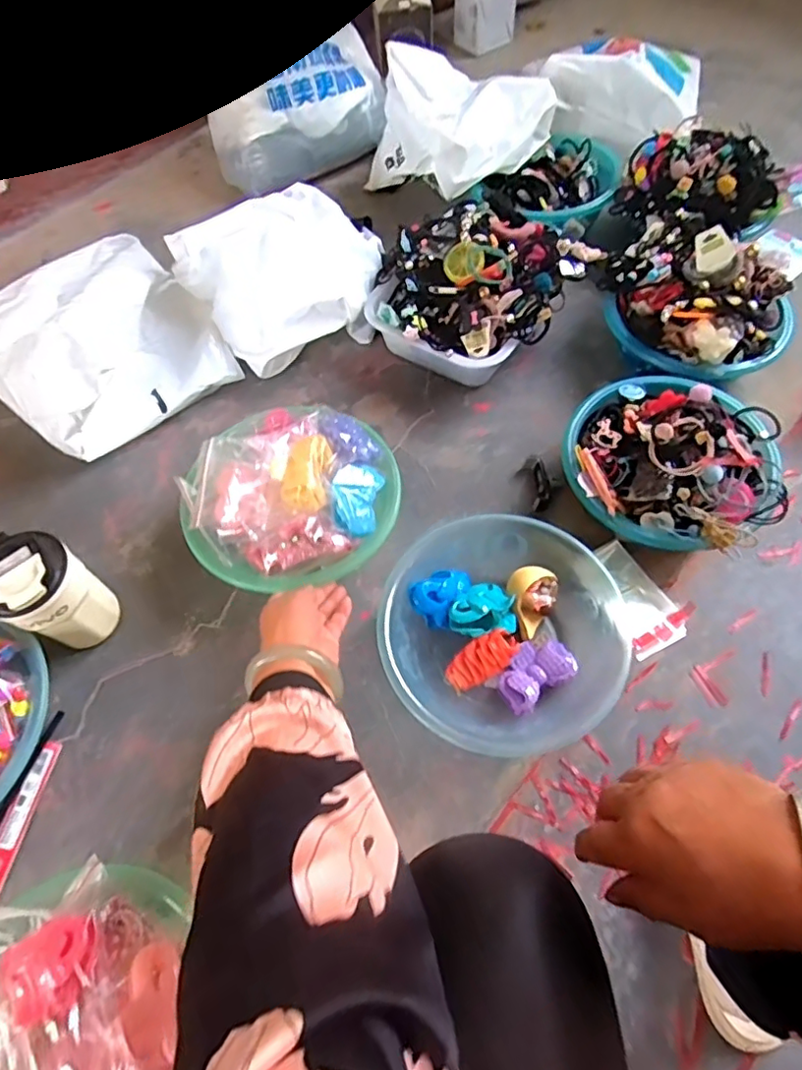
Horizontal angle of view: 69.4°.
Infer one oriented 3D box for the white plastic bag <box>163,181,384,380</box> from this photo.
[{"bbox_3d":[-0.142,-0.363,0.800,0.276,0.106,0.242,-37,66,-15],"label":"white plastic bag"}]

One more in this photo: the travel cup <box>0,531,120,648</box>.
[{"bbox_3d":[-0.352,0.059,0.584,0.083,0.137,0.078,-2,62,3],"label":"travel cup"}]

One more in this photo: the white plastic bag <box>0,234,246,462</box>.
[{"bbox_3d":[-0.416,-0.275,0.757,0.281,0.129,0.319,-38,66,-15],"label":"white plastic bag"}]

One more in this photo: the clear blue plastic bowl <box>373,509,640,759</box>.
[{"bbox_3d":[0.101,0.097,0.593,0.233,0.066,0.236,-2,62,3],"label":"clear blue plastic bowl"}]

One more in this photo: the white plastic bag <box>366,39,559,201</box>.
[{"bbox_3d":[0.090,-0.656,0.913,0.257,0.184,0.206,40,72,21],"label":"white plastic bag"}]

